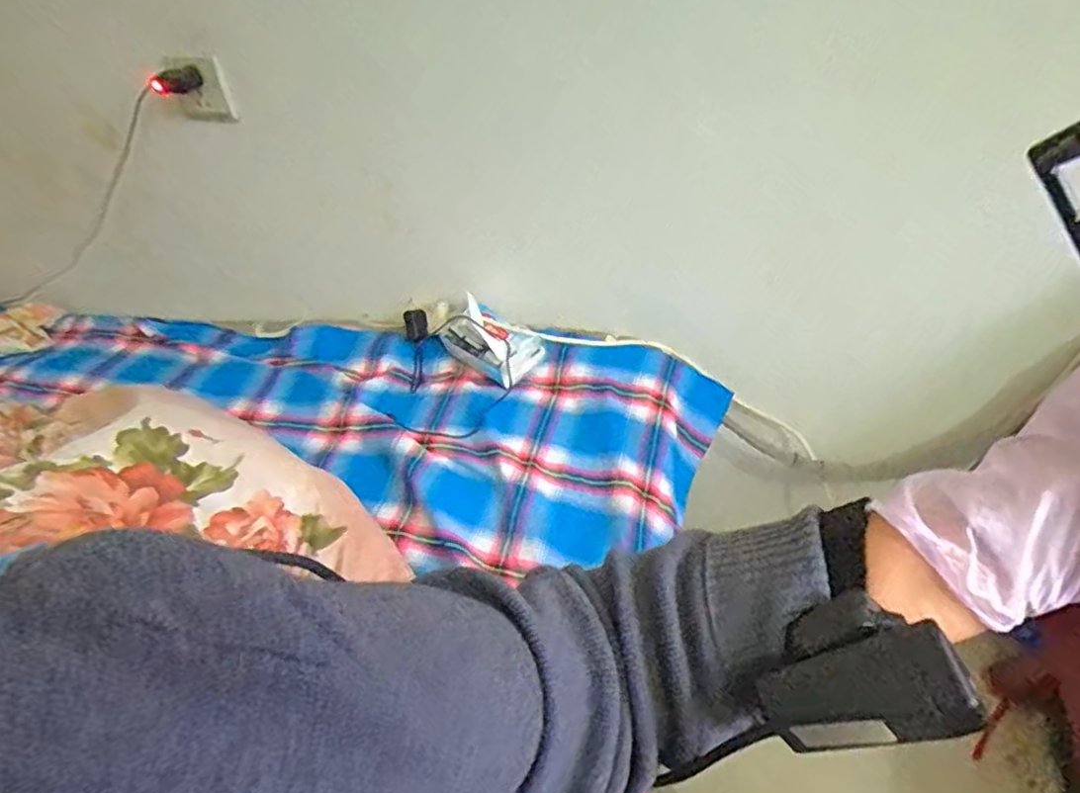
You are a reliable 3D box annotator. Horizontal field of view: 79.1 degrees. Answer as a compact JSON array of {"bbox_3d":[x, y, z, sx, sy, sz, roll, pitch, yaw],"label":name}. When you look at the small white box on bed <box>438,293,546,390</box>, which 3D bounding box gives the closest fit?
[{"bbox_3d":[-0.080,-0.085,1.013,0.162,0.062,0.092,29,54,33],"label":"small white box on bed"}]

